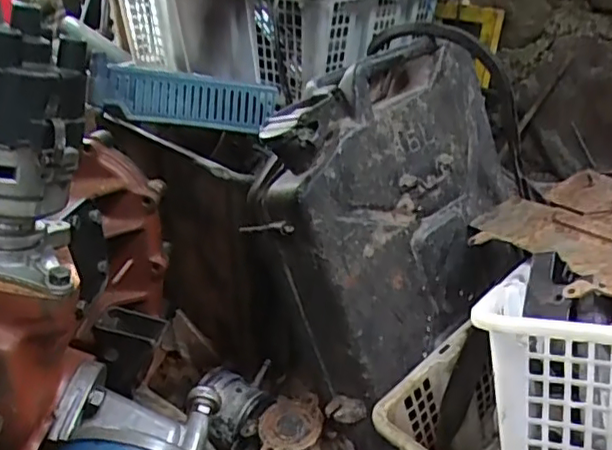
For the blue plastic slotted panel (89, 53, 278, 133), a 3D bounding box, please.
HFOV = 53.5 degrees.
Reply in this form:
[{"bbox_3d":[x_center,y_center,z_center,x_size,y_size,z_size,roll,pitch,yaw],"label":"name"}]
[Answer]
[{"bbox_3d":[-0.145,-0.158,0.766,0.235,0.067,0.025,2,-2,-27],"label":"blue plastic slotted panel"}]

